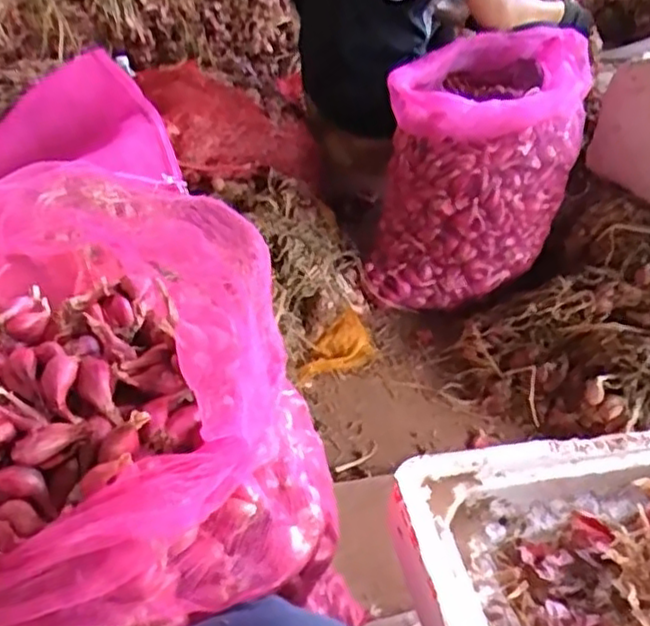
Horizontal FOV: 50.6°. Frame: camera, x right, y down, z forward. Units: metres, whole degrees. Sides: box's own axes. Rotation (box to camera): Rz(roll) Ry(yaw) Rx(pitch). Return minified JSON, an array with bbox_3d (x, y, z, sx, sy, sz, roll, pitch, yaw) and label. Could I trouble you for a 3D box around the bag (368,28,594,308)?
[{"bbox_3d":[0.295,-0.263,1.352,0.351,0.432,0.365,10,38,12],"label":"bag"}]

